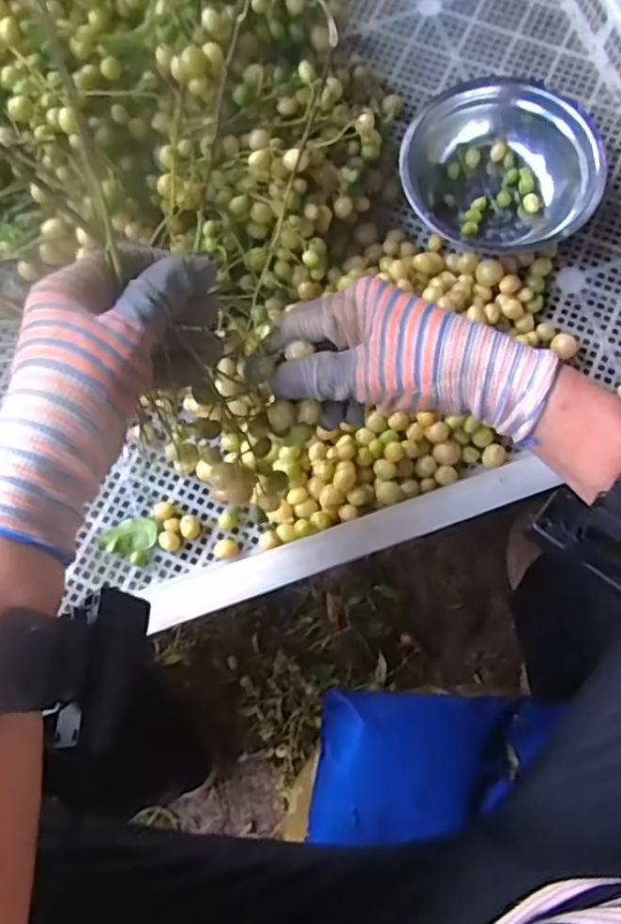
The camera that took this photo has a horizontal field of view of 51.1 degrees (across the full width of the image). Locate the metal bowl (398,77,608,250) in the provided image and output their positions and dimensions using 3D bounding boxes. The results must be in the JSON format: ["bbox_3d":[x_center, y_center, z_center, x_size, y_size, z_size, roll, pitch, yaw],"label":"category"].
[{"bbox_3d":[0.148,-0.231,0.502,0.147,0.074,0.119,20,78,6],"label":"metal bowl"}]

